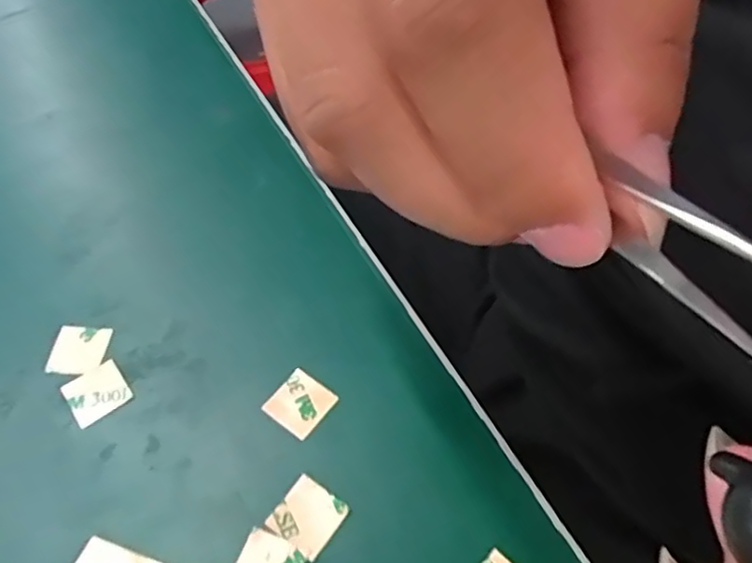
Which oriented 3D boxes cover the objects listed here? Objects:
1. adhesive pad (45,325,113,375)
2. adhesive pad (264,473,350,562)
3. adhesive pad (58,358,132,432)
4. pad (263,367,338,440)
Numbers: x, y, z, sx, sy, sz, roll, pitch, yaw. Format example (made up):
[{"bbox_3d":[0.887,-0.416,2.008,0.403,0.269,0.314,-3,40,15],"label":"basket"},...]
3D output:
[{"bbox_3d":[-0.086,0.020,0.193,0.015,0.004,0.016,3,52,0],"label":"adhesive pad"},{"bbox_3d":[-0.017,0.056,0.161,0.015,0.004,0.015,30,61,22],"label":"adhesive pad"},{"bbox_3d":[-0.077,0.030,0.183,0.016,0.004,0.015,-32,59,-19],"label":"adhesive pad"},{"bbox_3d":[-0.021,0.033,0.181,0.016,0.004,0.016,32,63,20],"label":"pad"}]

